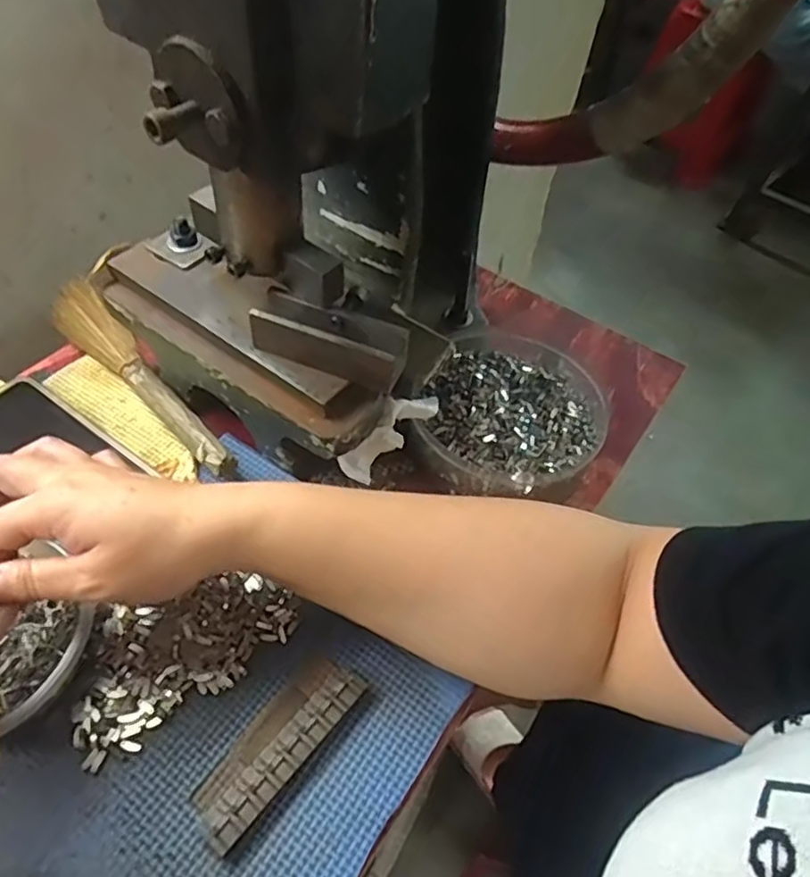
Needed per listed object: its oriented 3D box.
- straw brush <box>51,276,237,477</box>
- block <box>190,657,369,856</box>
[{"bbox_3d":[-0.191,-0.049,0.452,0.033,0.025,0.226,-36,63,-29],"label":"straw brush"},{"bbox_3d":[-0.064,0.152,0.319,0.034,0.011,0.094,35,56,20],"label":"block"}]

